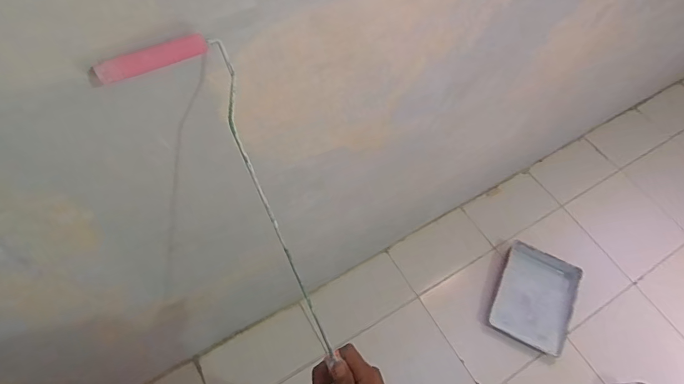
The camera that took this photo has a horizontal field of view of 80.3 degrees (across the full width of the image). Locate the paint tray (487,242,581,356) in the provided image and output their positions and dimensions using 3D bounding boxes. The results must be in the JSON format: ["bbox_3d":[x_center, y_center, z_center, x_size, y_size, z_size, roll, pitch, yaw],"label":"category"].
[{"bbox_3d":[0.740,0.400,1.539,0.288,0.069,0.366,23,63,8],"label":"paint tray"}]

